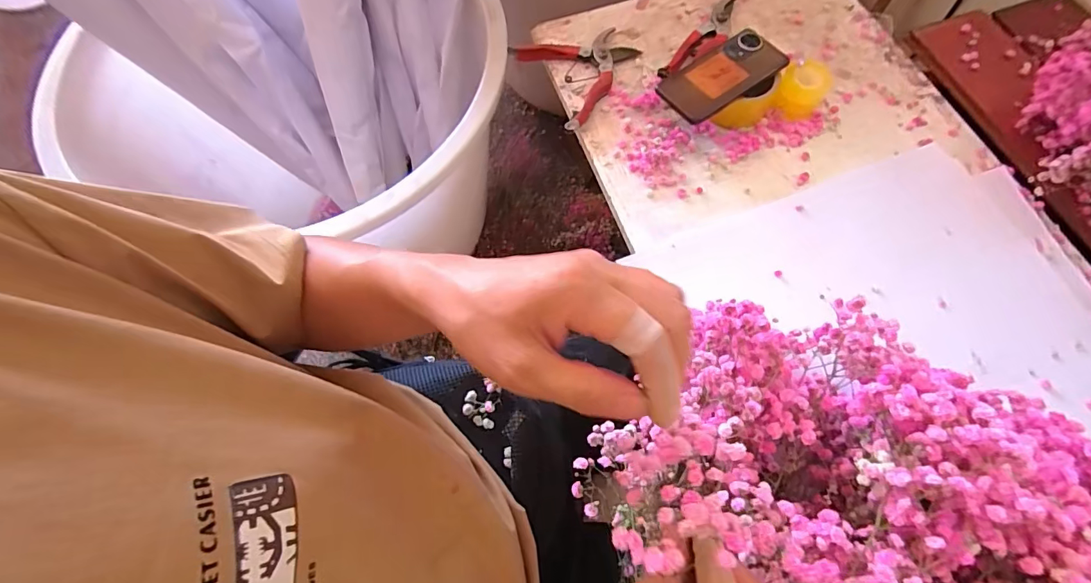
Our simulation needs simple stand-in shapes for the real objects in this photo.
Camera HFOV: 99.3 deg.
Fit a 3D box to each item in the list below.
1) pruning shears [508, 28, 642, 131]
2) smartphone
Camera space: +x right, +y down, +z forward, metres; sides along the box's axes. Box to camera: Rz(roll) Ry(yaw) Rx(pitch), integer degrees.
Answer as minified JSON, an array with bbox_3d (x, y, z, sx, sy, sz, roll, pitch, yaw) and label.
[{"bbox_3d":[0.056,-0.305,0.633,0.151,0.022,0.159,-28,70,-10],"label":"pruning shears"},{"bbox_3d":[0.219,-0.267,0.571,0.152,0.014,0.078,-38,73,-7],"label":"smartphone"}]

